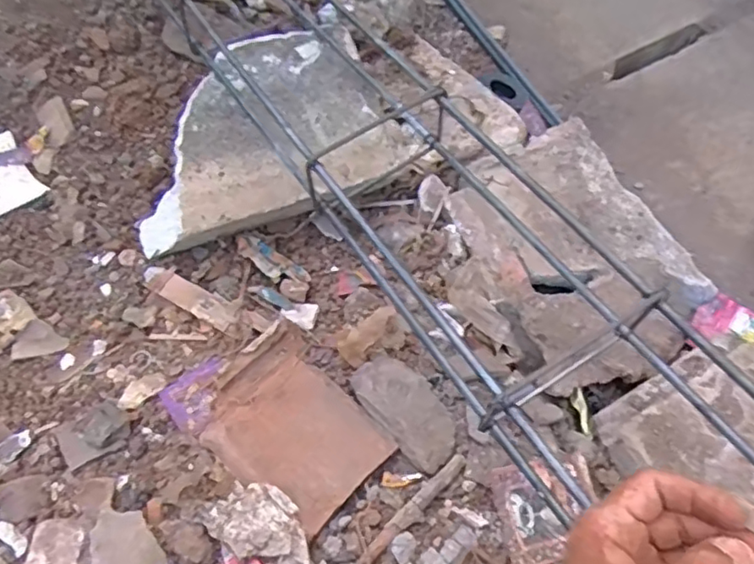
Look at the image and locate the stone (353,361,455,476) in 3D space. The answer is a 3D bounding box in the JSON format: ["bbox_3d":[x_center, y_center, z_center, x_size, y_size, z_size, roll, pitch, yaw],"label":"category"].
[{"bbox_3d":[0.029,0.118,0.574,0.059,0.024,0.116,-37,67,-18],"label":"stone"}]

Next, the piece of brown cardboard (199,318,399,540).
[{"bbox_3d":[-0.079,0.132,0.561,0.164,0.026,0.124,41,69,21],"label":"piece of brown cardboard"}]

